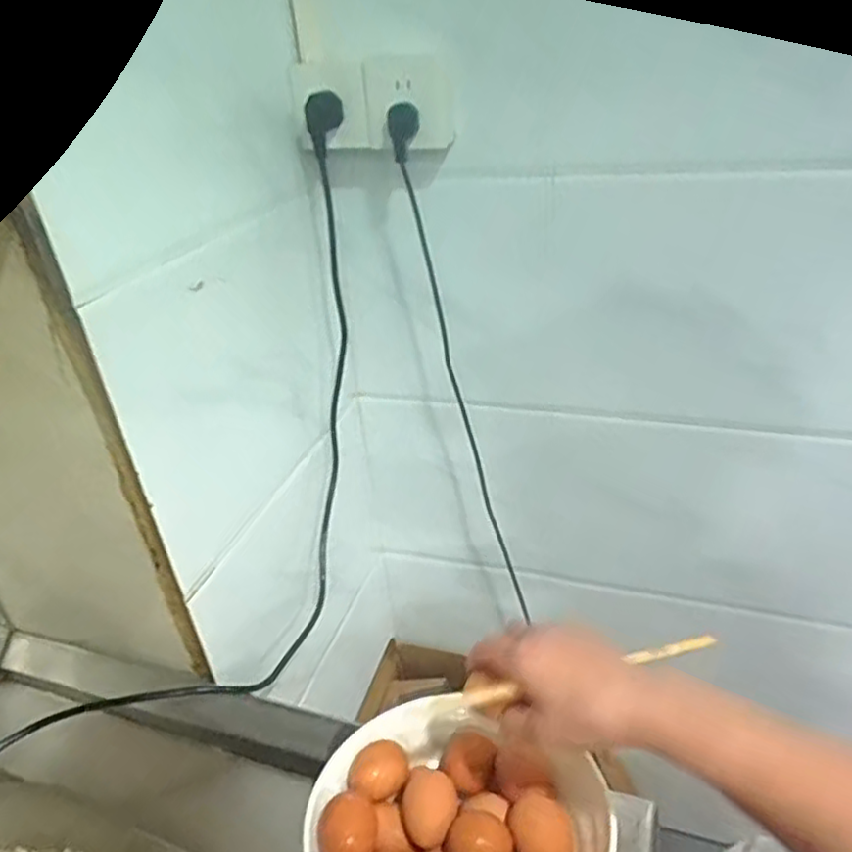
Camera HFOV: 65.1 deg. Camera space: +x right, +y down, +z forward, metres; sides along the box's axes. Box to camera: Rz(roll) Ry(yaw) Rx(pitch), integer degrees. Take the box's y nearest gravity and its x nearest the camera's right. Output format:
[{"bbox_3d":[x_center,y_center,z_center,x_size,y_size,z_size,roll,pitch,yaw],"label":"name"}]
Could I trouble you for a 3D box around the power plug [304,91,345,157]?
[{"bbox_3d":[-0.107,-0.322,0.706,0.040,0.058,0.024,-9,31,-4],"label":"power plug"}]

